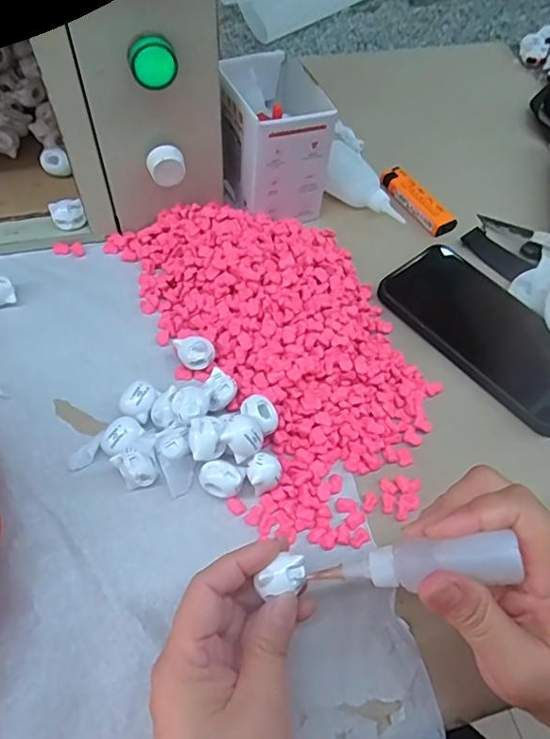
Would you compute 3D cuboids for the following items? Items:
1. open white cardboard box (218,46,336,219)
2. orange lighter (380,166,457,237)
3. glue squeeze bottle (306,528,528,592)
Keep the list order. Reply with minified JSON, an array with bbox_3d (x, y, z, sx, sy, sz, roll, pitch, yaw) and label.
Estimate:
[{"bbox_3d":[-0.004,-0.181,0.432,0.076,0.099,0.089,-9,58,-11],"label":"open white cardboard box"},{"bbox_3d":[0.123,-0.149,0.468,0.020,0.010,0.082,-25,63,-20],"label":"orange lighter"},{"bbox_3d":[0.059,0.086,0.236,0.089,0.018,0.017,-18,51,28],"label":"glue squeeze bottle"}]

